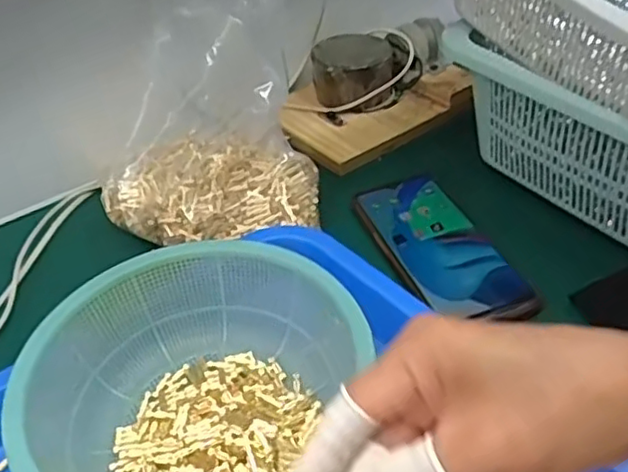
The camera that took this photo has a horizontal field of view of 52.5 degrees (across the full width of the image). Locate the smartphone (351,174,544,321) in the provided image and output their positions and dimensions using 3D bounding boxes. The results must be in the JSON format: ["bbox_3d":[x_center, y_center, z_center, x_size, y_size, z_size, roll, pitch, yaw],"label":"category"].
[{"bbox_3d":[0.092,0.006,0.473,0.075,0.009,0.163,-16,42,-13],"label":"smartphone"}]

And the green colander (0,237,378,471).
[{"bbox_3d":[-0.067,0.086,0.359,0.179,0.059,0.186,22,47,27],"label":"green colander"}]

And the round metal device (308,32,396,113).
[{"bbox_3d":[0.039,-0.162,0.628,0.079,0.049,0.077,-3,40,2],"label":"round metal device"}]

